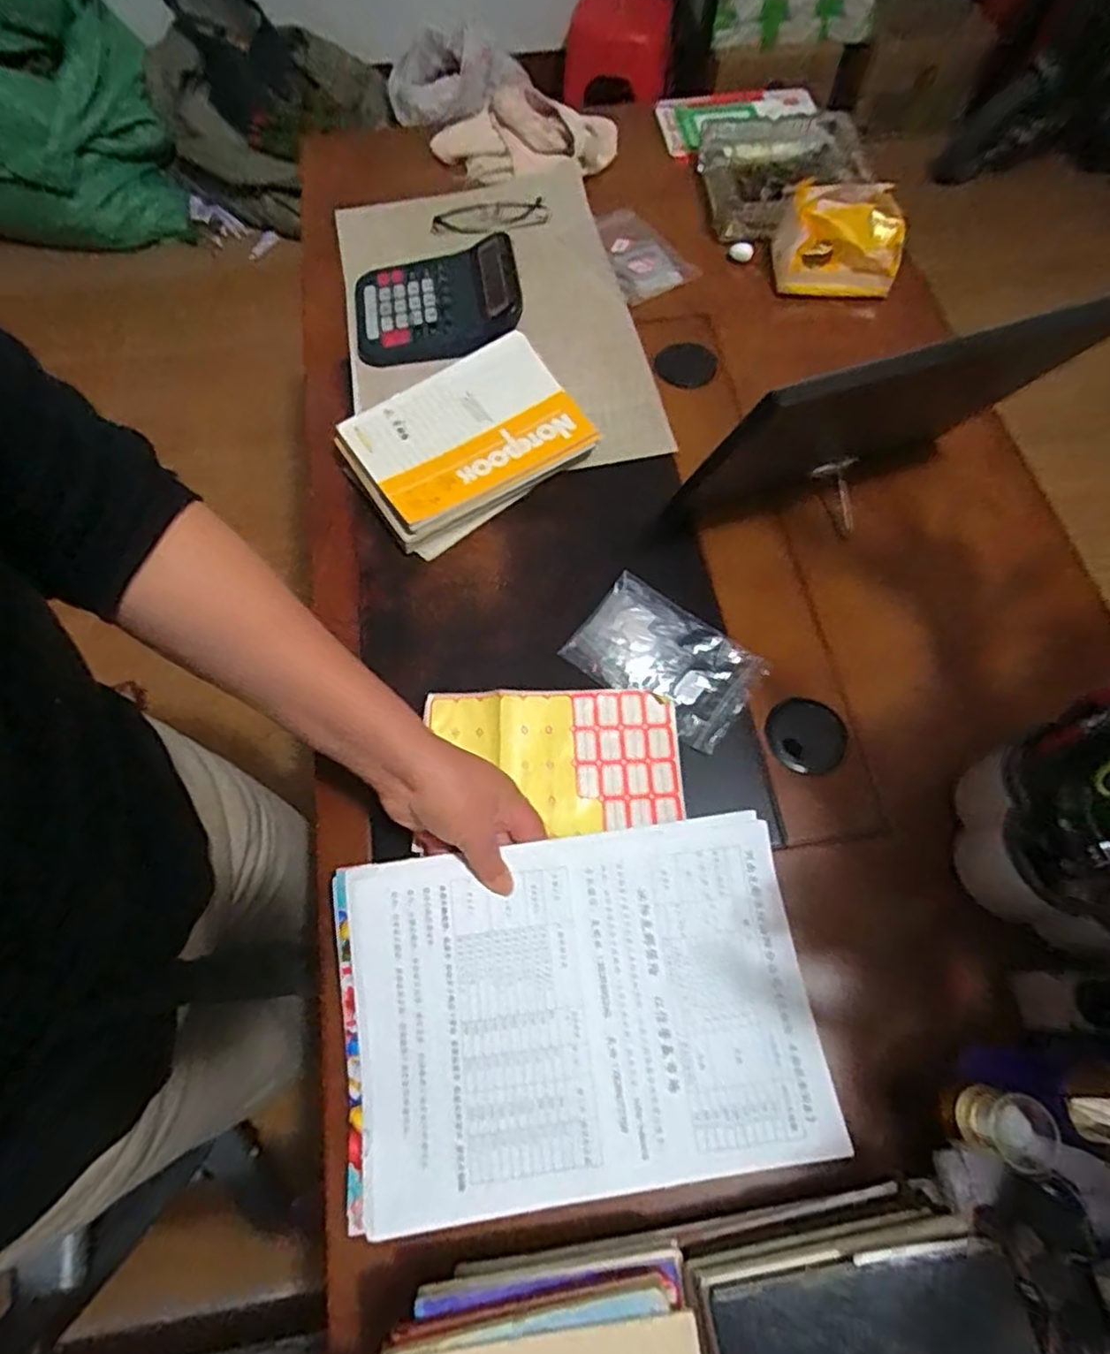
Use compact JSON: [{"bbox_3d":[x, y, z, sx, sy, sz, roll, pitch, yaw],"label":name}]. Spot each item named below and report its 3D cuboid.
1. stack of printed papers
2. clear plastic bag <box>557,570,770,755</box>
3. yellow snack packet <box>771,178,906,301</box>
[{"bbox_3d":[0.015,0.215,0.450,0.304,0.026,0.209,-7,66,-3],"label":"stack of printed papers"},{"bbox_3d":[0.091,-0.015,0.577,0.149,0.013,0.096,36,71,15],"label":"clear plastic bag"},{"bbox_3d":[0.304,-0.466,0.735,0.124,0.091,0.071,15,67,6],"label":"yellow snack packet"}]

